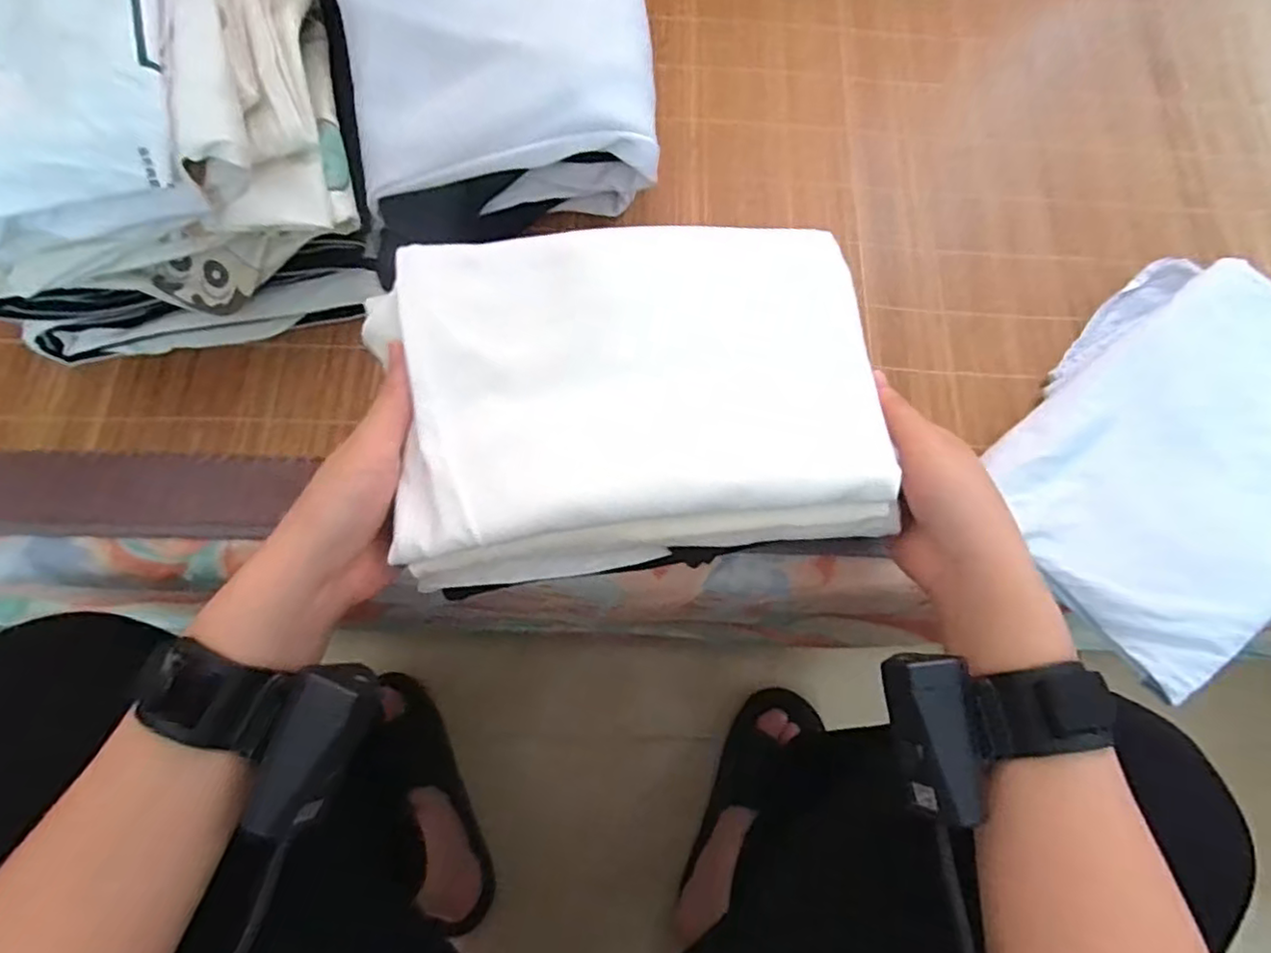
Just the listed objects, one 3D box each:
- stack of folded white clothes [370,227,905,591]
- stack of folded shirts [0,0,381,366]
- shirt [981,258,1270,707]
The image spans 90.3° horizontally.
[{"bbox_3d":[0.000,-0.043,0.334,0.238,0.064,0.170,-7,74,-4],"label":"stack of folded white clothes"},{"bbox_3d":[-0.292,-0.231,0.378,0.210,0.180,0.244,-11,74,-5],"label":"stack of folded shirts"},{"bbox_3d":[0.365,-0.015,0.417,0.189,0.041,0.274,43,77,10],"label":"shirt"}]

